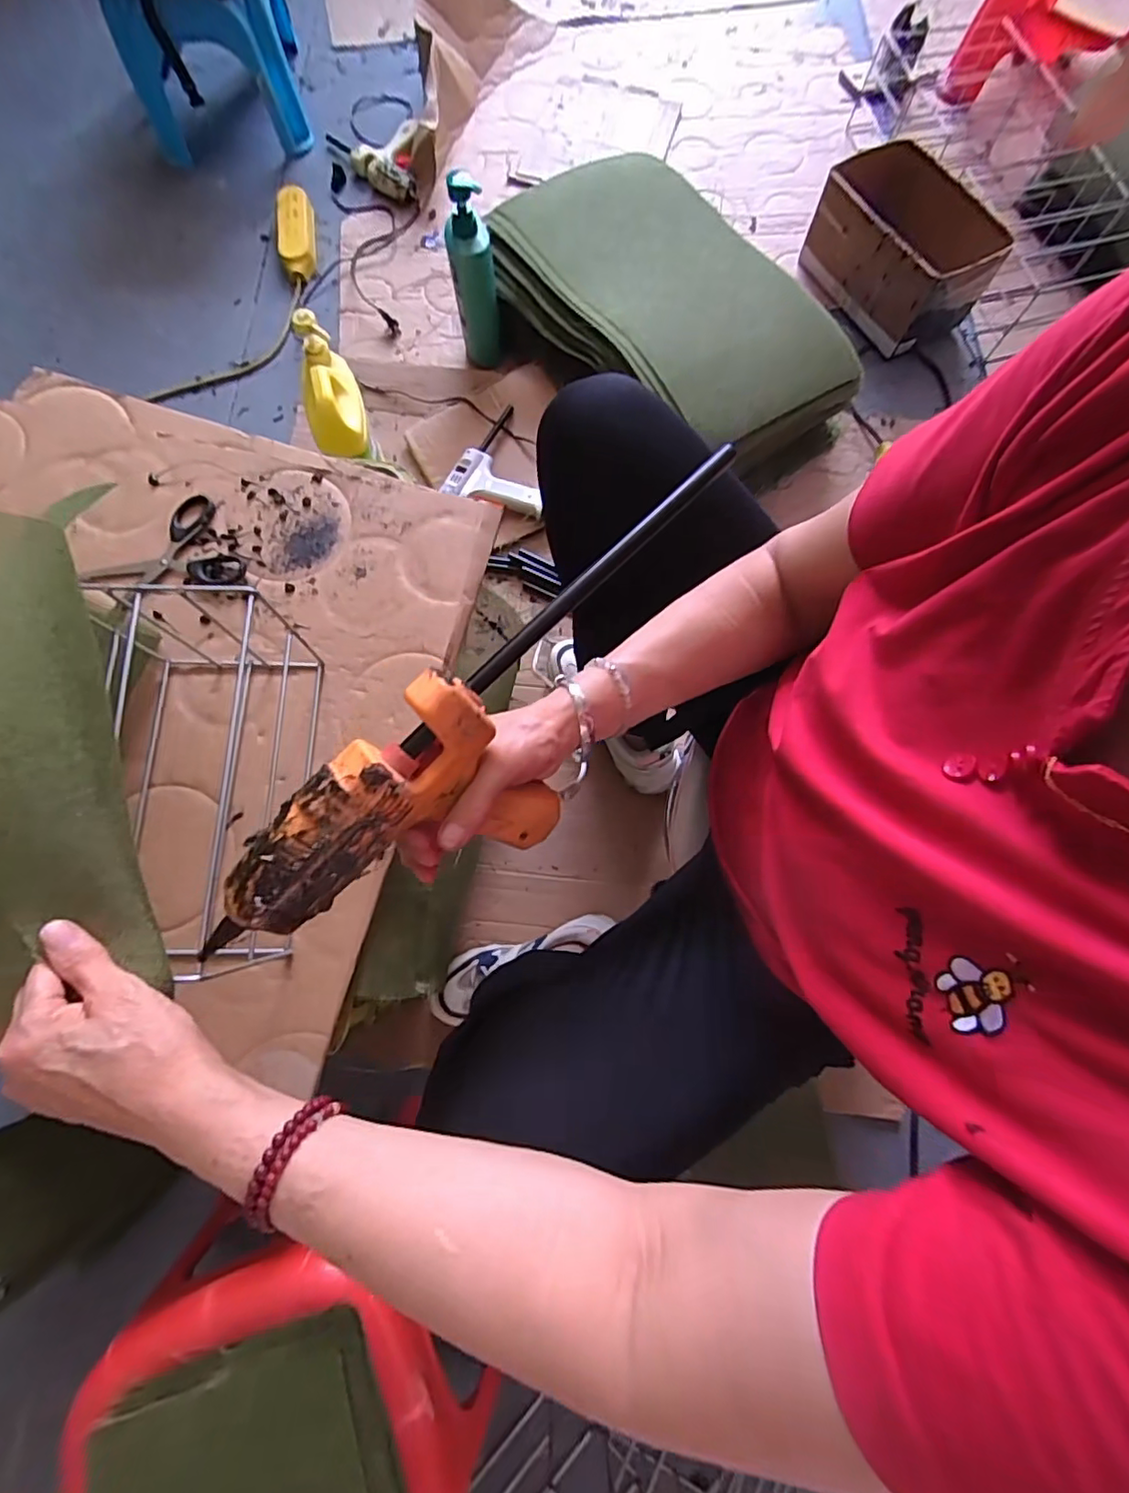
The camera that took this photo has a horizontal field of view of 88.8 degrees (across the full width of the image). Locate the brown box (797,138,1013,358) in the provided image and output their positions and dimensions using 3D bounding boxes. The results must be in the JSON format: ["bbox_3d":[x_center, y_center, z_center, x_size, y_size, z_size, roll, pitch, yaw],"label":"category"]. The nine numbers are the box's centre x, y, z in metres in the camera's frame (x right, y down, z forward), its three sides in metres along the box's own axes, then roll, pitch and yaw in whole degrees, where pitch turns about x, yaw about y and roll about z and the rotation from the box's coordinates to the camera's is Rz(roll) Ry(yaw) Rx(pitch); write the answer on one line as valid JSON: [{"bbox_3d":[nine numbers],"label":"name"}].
[{"bbox_3d":[0.573,-0.855,0.999,0.173,0.154,0.282,-34,80,-9],"label":"brown box"}]

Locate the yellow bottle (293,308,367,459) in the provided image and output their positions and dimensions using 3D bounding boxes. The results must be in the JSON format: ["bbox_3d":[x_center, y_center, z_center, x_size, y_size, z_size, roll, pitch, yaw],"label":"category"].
[{"bbox_3d":[-0.311,-0.471,0.757,0.070,0.053,0.159,-12,97,-4],"label":"yellow bottle"}]

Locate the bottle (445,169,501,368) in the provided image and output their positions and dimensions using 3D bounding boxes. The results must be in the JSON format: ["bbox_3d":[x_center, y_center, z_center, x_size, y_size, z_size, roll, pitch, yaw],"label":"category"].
[{"bbox_3d":[-0.140,-0.722,0.898,0.067,0.254,0.082,-8,77,-3],"label":"bottle"}]

